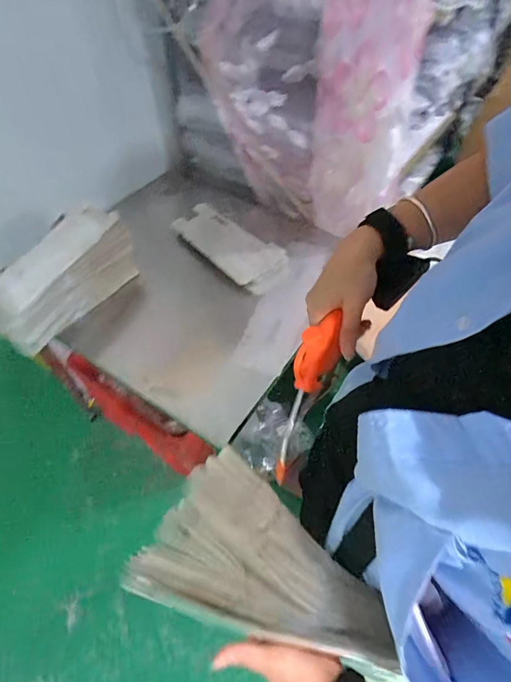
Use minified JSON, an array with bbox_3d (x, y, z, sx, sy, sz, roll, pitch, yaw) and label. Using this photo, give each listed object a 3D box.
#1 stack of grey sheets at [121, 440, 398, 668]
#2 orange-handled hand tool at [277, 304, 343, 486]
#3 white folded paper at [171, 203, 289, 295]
[{"bbox_3d":[0.016,0.229,0.403,0.247,0.042,0.191,22,35,8],"label":"stack of grey sheets"},{"bbox_3d":[0.049,0.056,0.391,0.036,0.027,0.175,19,94,14],"label":"orange-handled hand tool"},{"bbox_3d":[-0.067,-0.249,0.980,0.142,0.049,0.344,-36,61,-25],"label":"white folded paper"}]

